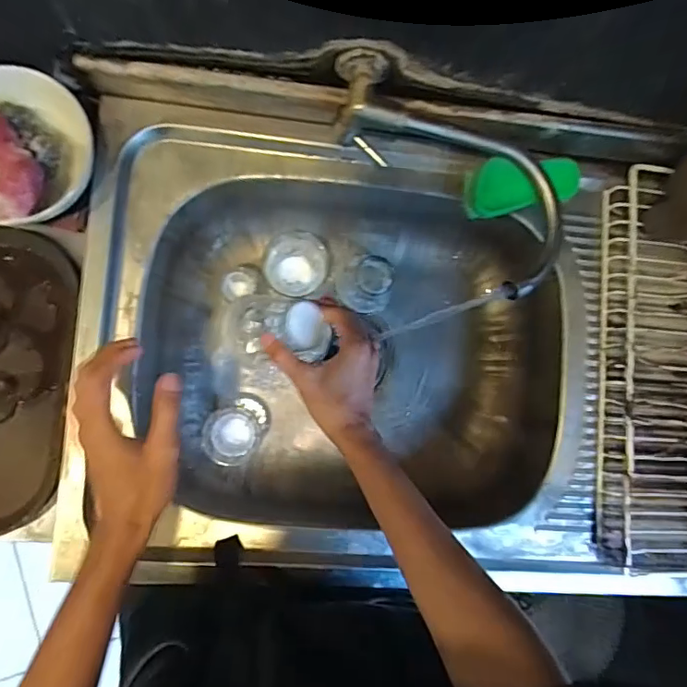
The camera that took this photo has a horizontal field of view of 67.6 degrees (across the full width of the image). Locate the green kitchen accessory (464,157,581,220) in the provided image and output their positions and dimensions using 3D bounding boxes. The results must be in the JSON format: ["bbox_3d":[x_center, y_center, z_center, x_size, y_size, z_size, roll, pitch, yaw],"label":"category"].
[{"bbox_3d":[0.193,-0.169,0.548,0.121,0.031,0.051,-7,87,-7],"label":"green kitchen accessory"}]

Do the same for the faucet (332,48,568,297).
[{"bbox_3d":[0.117,-0.176,0.489,0.276,0.074,0.120,43,83,-2],"label":"faucet"}]

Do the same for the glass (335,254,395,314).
[{"bbox_3d":[0.028,-0.073,0.643,0.062,0.077,0.064,0,86,-6],"label":"glass"}]

